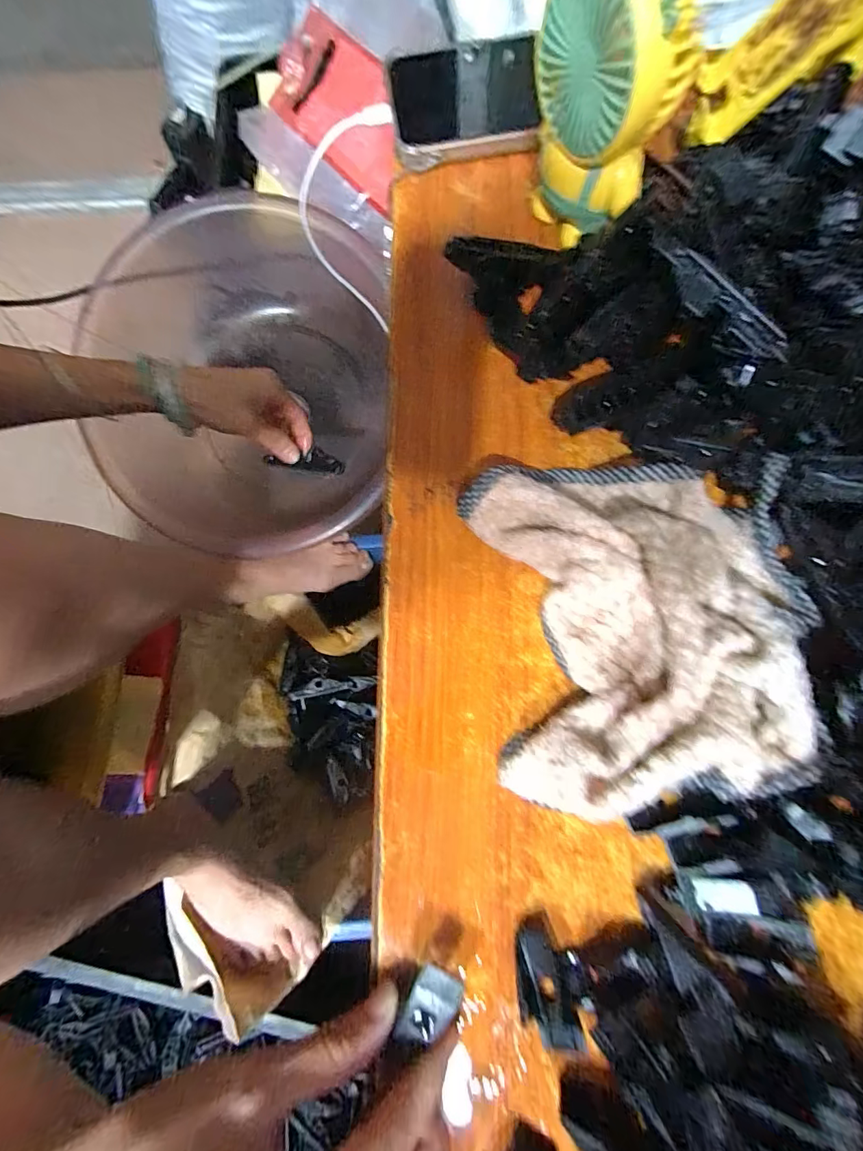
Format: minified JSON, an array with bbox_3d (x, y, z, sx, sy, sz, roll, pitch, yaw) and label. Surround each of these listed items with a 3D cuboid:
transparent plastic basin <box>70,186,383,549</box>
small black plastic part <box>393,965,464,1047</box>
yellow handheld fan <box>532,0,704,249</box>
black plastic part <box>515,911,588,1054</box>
[{"bbox_3d":[-0.216,-0.213,0.524,0.322,0.180,0.362,-1,100,-5],"label":"transparent plastic basin"},{"bbox_3d":[-0.001,0.165,0.170,0.017,0.004,0.025,27,80,7],"label":"small black plastic part"},{"bbox_3d":[0.078,-0.219,0.207,0.034,0.101,0.061,-28,79,-4],"label":"yellow handheld fan"},{"bbox_3d":[0.044,0.164,0.179,0.020,0.010,0.043,-15,78,-1],"label":"black plastic part"}]

